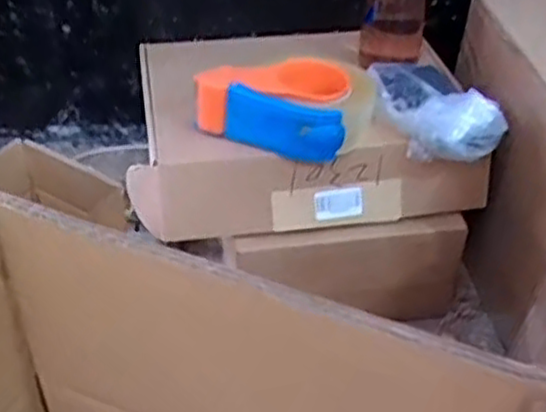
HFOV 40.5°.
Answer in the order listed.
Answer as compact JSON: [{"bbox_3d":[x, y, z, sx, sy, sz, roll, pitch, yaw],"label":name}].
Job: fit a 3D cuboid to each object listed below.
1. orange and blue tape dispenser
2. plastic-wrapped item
[{"bbox_3d":[0.005,-0.096,0.752,0.160,0.064,0.097,-5,44,-8],"label":"orange and blue tape dispenser"},{"bbox_3d":[0.168,-0.121,0.791,0.101,0.055,0.183,-8,45,-11],"label":"plastic-wrapped item"}]

